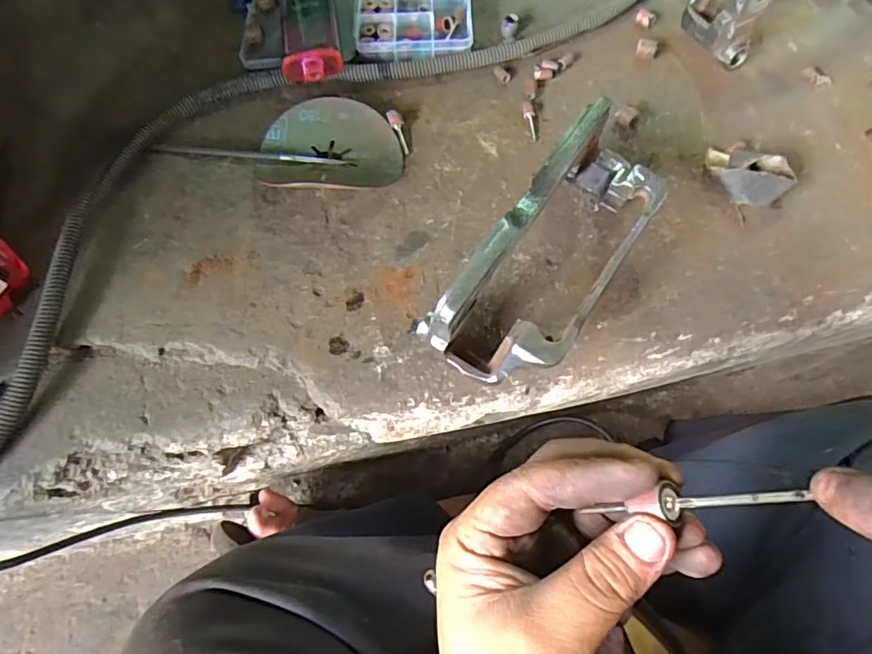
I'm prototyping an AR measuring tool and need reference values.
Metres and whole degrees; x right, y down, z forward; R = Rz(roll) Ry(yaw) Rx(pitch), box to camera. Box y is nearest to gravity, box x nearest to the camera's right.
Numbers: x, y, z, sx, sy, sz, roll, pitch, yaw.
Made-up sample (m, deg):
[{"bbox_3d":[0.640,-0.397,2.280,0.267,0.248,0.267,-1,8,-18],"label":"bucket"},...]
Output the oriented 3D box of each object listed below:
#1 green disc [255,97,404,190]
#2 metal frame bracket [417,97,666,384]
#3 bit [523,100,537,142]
[{"bbox_3d":[-0.081,-0.141,0.413,0.106,0.005,0.080,1,72,-1],"label":"green disc"},{"bbox_3d":[0.075,-0.049,0.336,0.084,0.076,0.193,35,72,15],"label":"metal frame bracket"},{"bbox_3d":[0.074,-0.162,0.421,0.010,0.006,0.035,-9,80,-2],"label":"bit"}]

